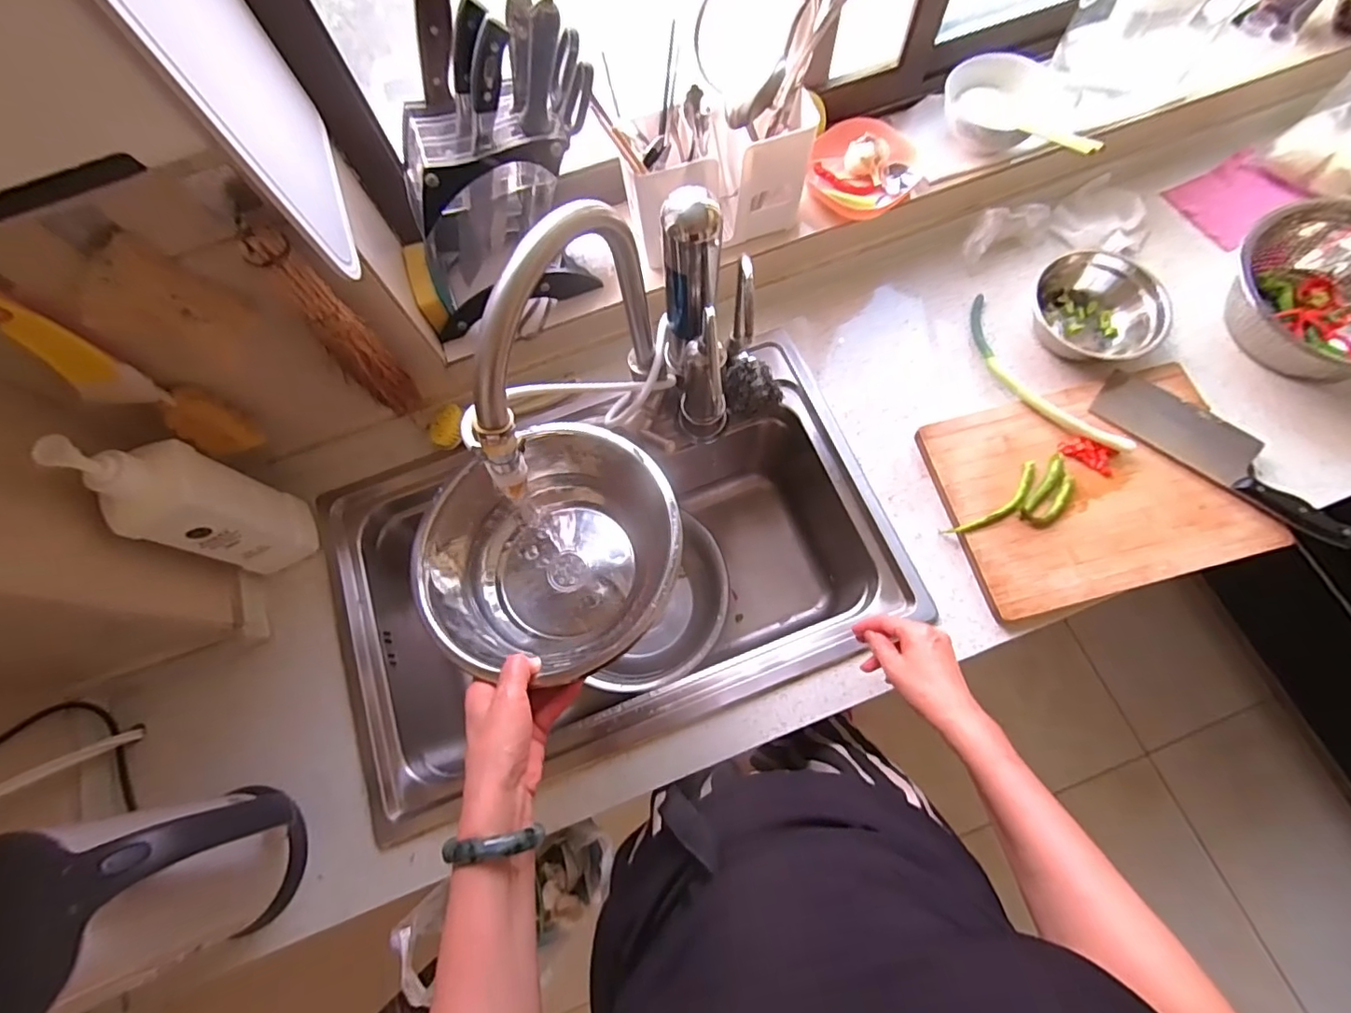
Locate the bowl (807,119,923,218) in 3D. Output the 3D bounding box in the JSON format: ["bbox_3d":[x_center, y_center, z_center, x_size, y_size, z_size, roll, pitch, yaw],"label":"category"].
[{"bbox_3d":[0.248,-0.441,0.756,0.138,0.052,0.129,-1,72,2],"label":"bowl"}]

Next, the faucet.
[{"bbox_3d":[-0.087,-0.111,0.558,0.045,0.356,0.242,30,75,11],"label":"faucet"}]

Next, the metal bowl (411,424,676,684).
[{"bbox_3d":[-0.109,0.046,0.533,0.226,0.106,0.220,-1,72,2],"label":"metal bowl"}]

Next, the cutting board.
[{"bbox_3d":[0.508,-0.025,0.701,0.346,0.030,0.253,-14,72,-2],"label":"cutting board"}]

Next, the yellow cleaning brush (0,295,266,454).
[{"bbox_3d":[-0.524,-0.116,0.560,0.069,0.231,0.062,25,75,10],"label":"yellow cleaning brush"}]

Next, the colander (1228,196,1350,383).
[{"bbox_3d":[0.833,-0.266,0.716,0.229,0.093,0.241,-41,75,-11],"label":"colander"}]

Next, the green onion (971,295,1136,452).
[{"bbox_3d":[0.459,-0.166,0.744,0.071,0.031,0.275,-27,73,-7],"label":"green onion"}]

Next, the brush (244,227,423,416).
[{"bbox_3d":[-0.335,-0.170,0.590,0.046,0.267,0.032,-37,74,-9],"label":"brush"}]

